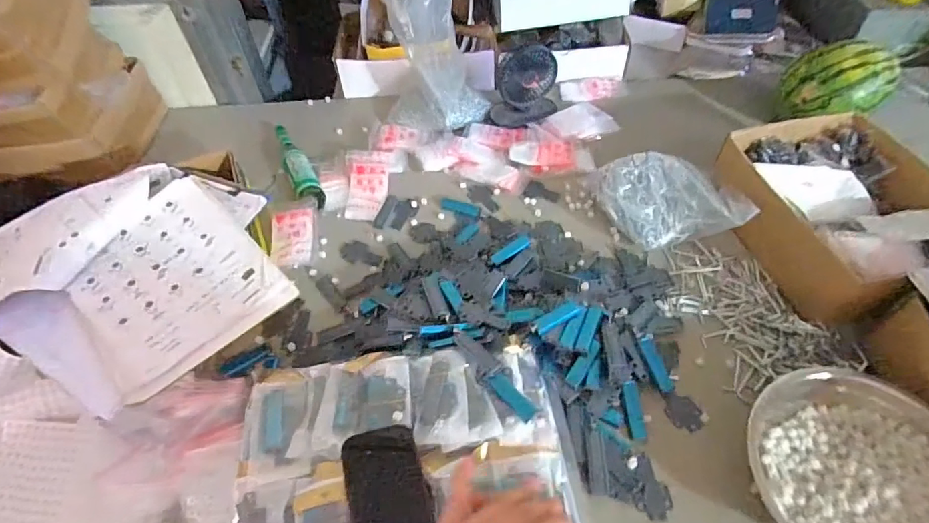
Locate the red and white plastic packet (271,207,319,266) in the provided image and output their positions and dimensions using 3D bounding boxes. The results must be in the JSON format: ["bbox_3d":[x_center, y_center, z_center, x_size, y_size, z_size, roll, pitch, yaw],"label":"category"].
[{"bbox_3d":[-0.294,-0.043,0.859,0.074,0.030,0.111,-8,52,-4],"label":"red and white plastic packet"}]

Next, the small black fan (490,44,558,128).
[{"bbox_3d":[0.121,-0.358,1.003,0.130,0.126,0.097,1,52,3],"label":"small black fan"}]

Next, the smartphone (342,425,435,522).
[{"bbox_3d":[-0.079,0.259,0.528,0.085,0.009,0.156,-14,60,-8],"label":"smartphone"}]

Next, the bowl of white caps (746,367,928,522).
[{"bbox_3d":[0.457,0.245,0.556,0.223,0.085,0.263,-28,56,-18],"label":"bowl of white caps"}]

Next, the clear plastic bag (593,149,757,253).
[{"bbox_3d":[0.332,-0.102,0.827,0.214,0.092,0.160,6,53,7],"label":"clear plastic bag"}]

